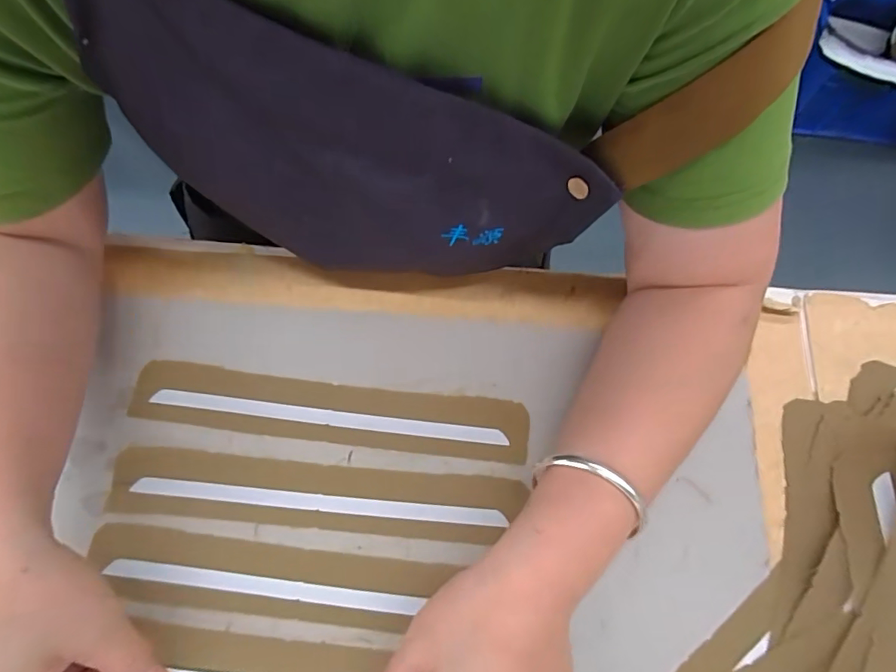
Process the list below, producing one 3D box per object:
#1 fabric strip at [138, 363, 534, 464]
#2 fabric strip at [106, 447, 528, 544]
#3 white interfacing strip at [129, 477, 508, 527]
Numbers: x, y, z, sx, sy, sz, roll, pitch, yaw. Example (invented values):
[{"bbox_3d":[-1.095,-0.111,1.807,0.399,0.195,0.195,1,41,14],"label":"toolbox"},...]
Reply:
[{"bbox_3d":[-0.079,0.050,0.332,0.259,0.006,0.039,6,70,2],"label":"fabric strip"},{"bbox_3d":[-0.085,0.101,0.315,0.252,0.007,0.040,4,72,2],"label":"fabric strip"},{"bbox_3d":[-0.081,0.104,0.313,0.230,0.005,0.010,5,70,1],"label":"white interfacing strip"}]

